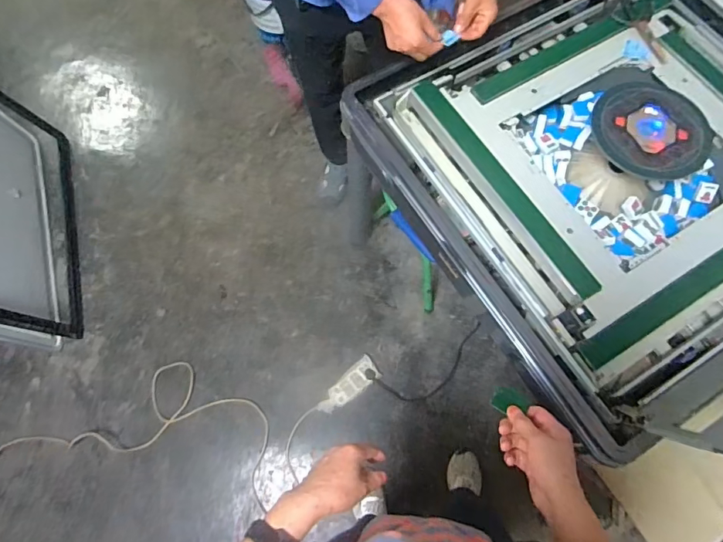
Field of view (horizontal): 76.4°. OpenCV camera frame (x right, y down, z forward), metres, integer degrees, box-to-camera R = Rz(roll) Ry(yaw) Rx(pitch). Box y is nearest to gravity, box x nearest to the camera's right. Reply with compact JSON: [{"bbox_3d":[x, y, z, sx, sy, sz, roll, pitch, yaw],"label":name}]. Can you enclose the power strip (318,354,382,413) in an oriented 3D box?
[{"bbox_3d":[-0.039,0.399,1.565,0.088,0.032,0.235,42,76,14],"label":"power strip"}]

